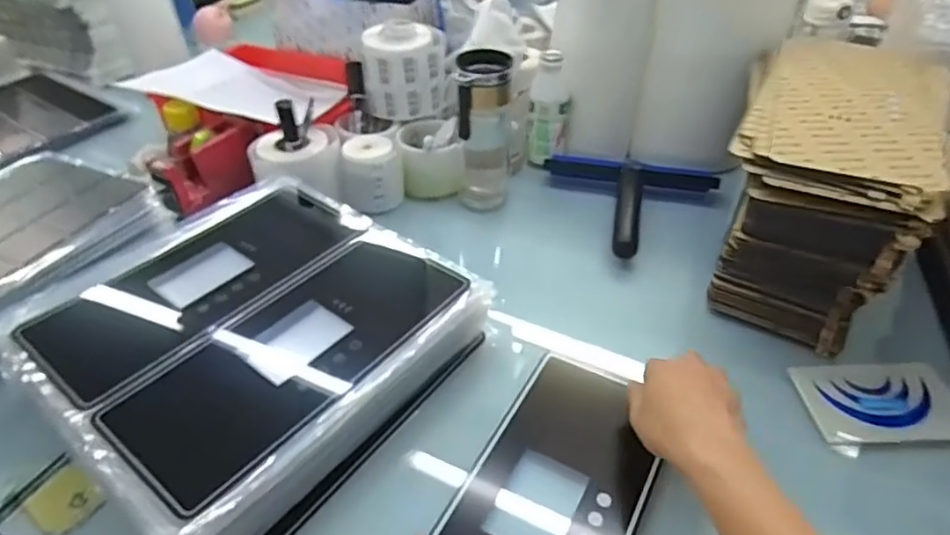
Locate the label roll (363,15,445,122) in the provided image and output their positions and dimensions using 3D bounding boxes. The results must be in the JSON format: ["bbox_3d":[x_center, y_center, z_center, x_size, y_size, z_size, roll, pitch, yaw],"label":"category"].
[{"bbox_3d":[-0.092,-0.251,0.793,0.106,0.119,0.102,-1,41,0],"label":"label roll"}]

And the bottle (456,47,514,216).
[{"bbox_3d":[0.013,-0.158,0.735,0.063,0.185,0.075,2,41,3],"label":"bottle"}]

